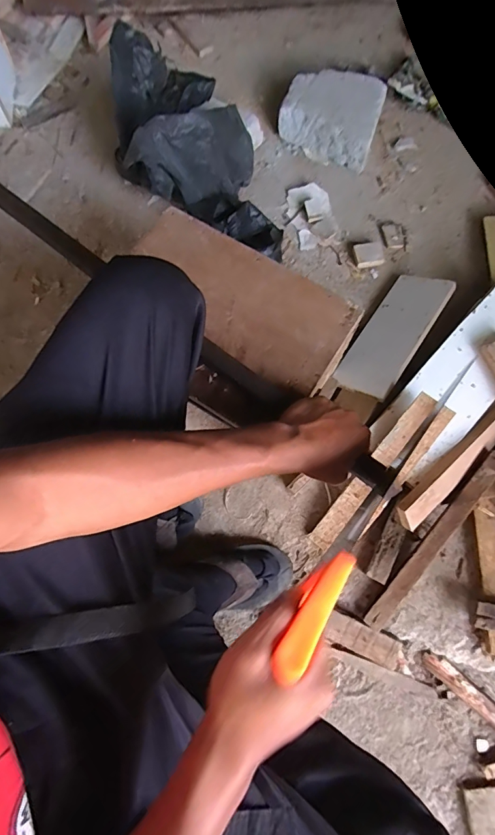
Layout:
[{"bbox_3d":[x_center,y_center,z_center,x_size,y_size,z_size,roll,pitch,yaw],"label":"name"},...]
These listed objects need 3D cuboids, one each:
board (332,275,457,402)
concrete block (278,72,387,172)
[{"bbox_3d":[0.255,-0.149,0.715,0.103,0.010,0.252,27,77,37],"label":"board"},{"bbox_3d":[0.181,-0.648,0.872,0.204,0.066,0.196,20,76,7],"label":"concrete block"}]

